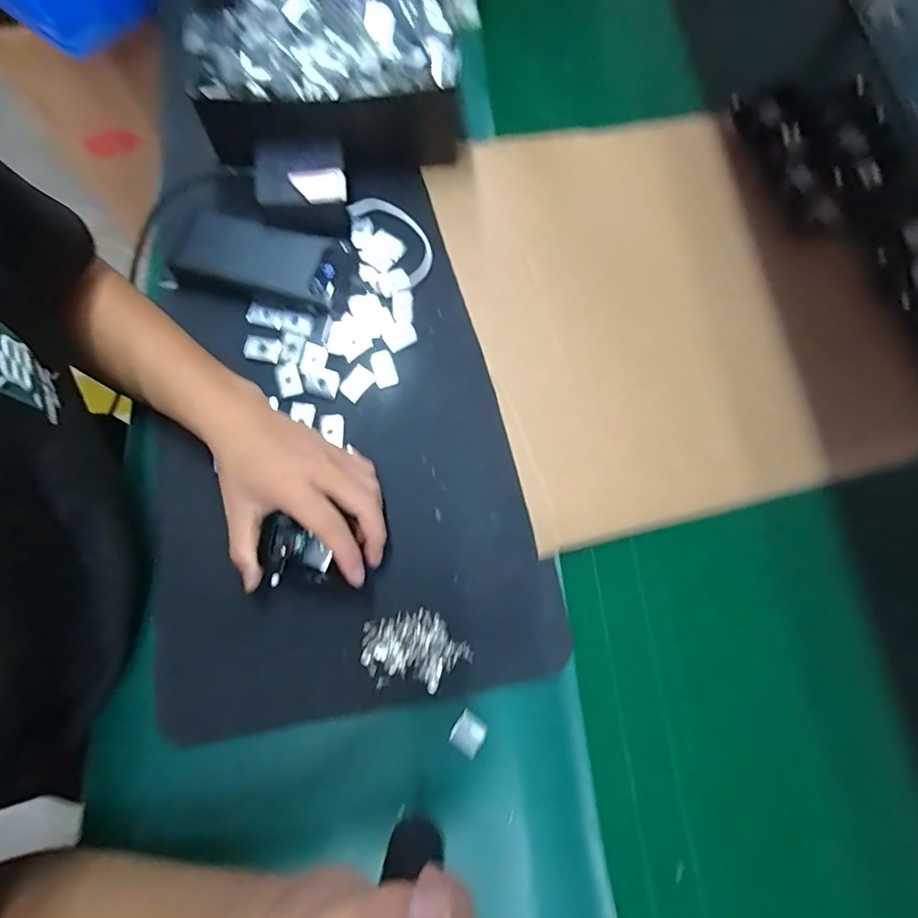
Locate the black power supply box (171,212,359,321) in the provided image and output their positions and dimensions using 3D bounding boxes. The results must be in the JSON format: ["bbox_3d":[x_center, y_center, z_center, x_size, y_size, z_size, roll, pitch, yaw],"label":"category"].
[{"bbox_3d":[-0.176,-0.176,0.449,0.153,0.028,0.069,13,72,4],"label":"black power supply box"}]

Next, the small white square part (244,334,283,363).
[{"bbox_3d":[-0.173,-0.097,0.432,0.031,0.008,0.021,9,71,3],"label":"small white square part"}]

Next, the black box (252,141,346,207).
[{"bbox_3d":[-0.143,-0.253,0.450,0.078,0.027,0.055,-10,91,-7],"label":"black box"}]

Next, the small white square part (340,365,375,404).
[{"bbox_3d":[-0.088,-0.066,0.425,0.018,0.007,0.029,35,74,11],"label":"small white square part"}]

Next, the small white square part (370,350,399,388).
[{"bbox_3d":[-0.066,-0.080,0.432,0.020,0.005,0.033,-18,72,-6],"label":"small white square part"}]

